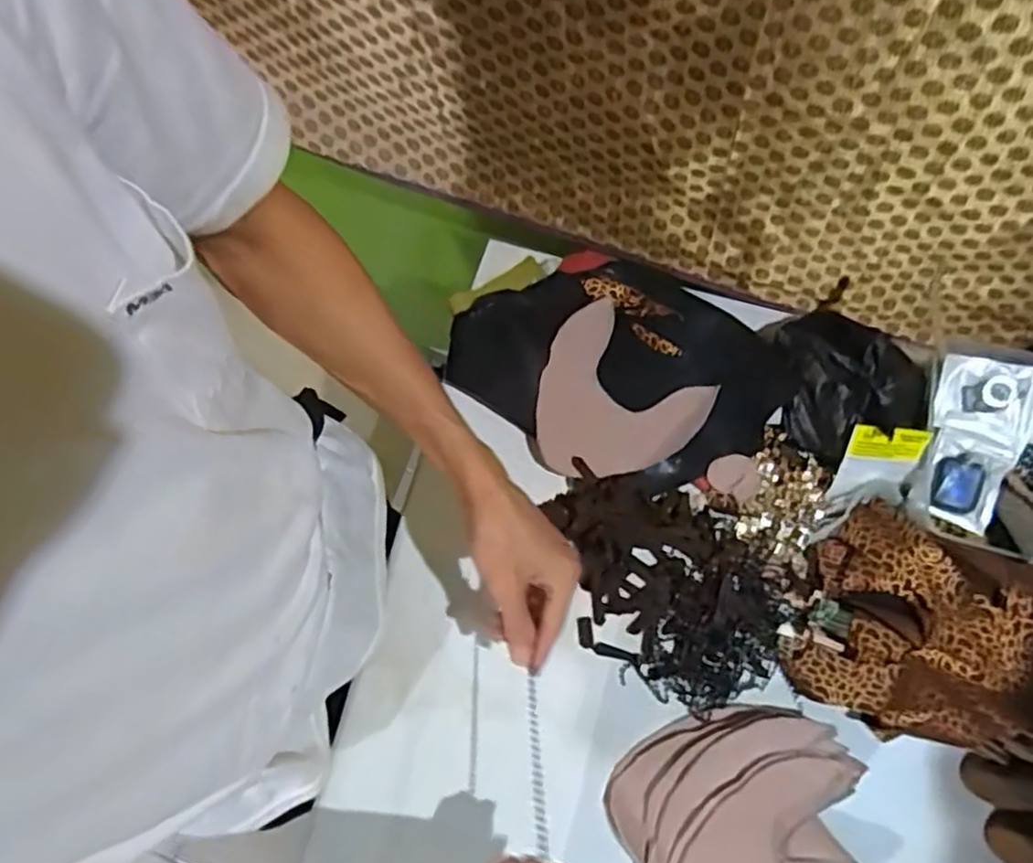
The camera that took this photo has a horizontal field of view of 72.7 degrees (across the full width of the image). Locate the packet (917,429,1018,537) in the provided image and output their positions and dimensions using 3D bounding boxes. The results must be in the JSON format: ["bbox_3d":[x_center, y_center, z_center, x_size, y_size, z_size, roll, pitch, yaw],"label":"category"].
[{"bbox_3d":[0.416,0.043,0.657,0.071,0.015,0.087,21,91,15],"label":"packet"}]

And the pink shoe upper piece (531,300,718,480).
[{"bbox_3d":[0.087,-0.028,0.685,0.155,0.032,0.159,1,74,-2],"label":"pink shoe upper piece"}]

